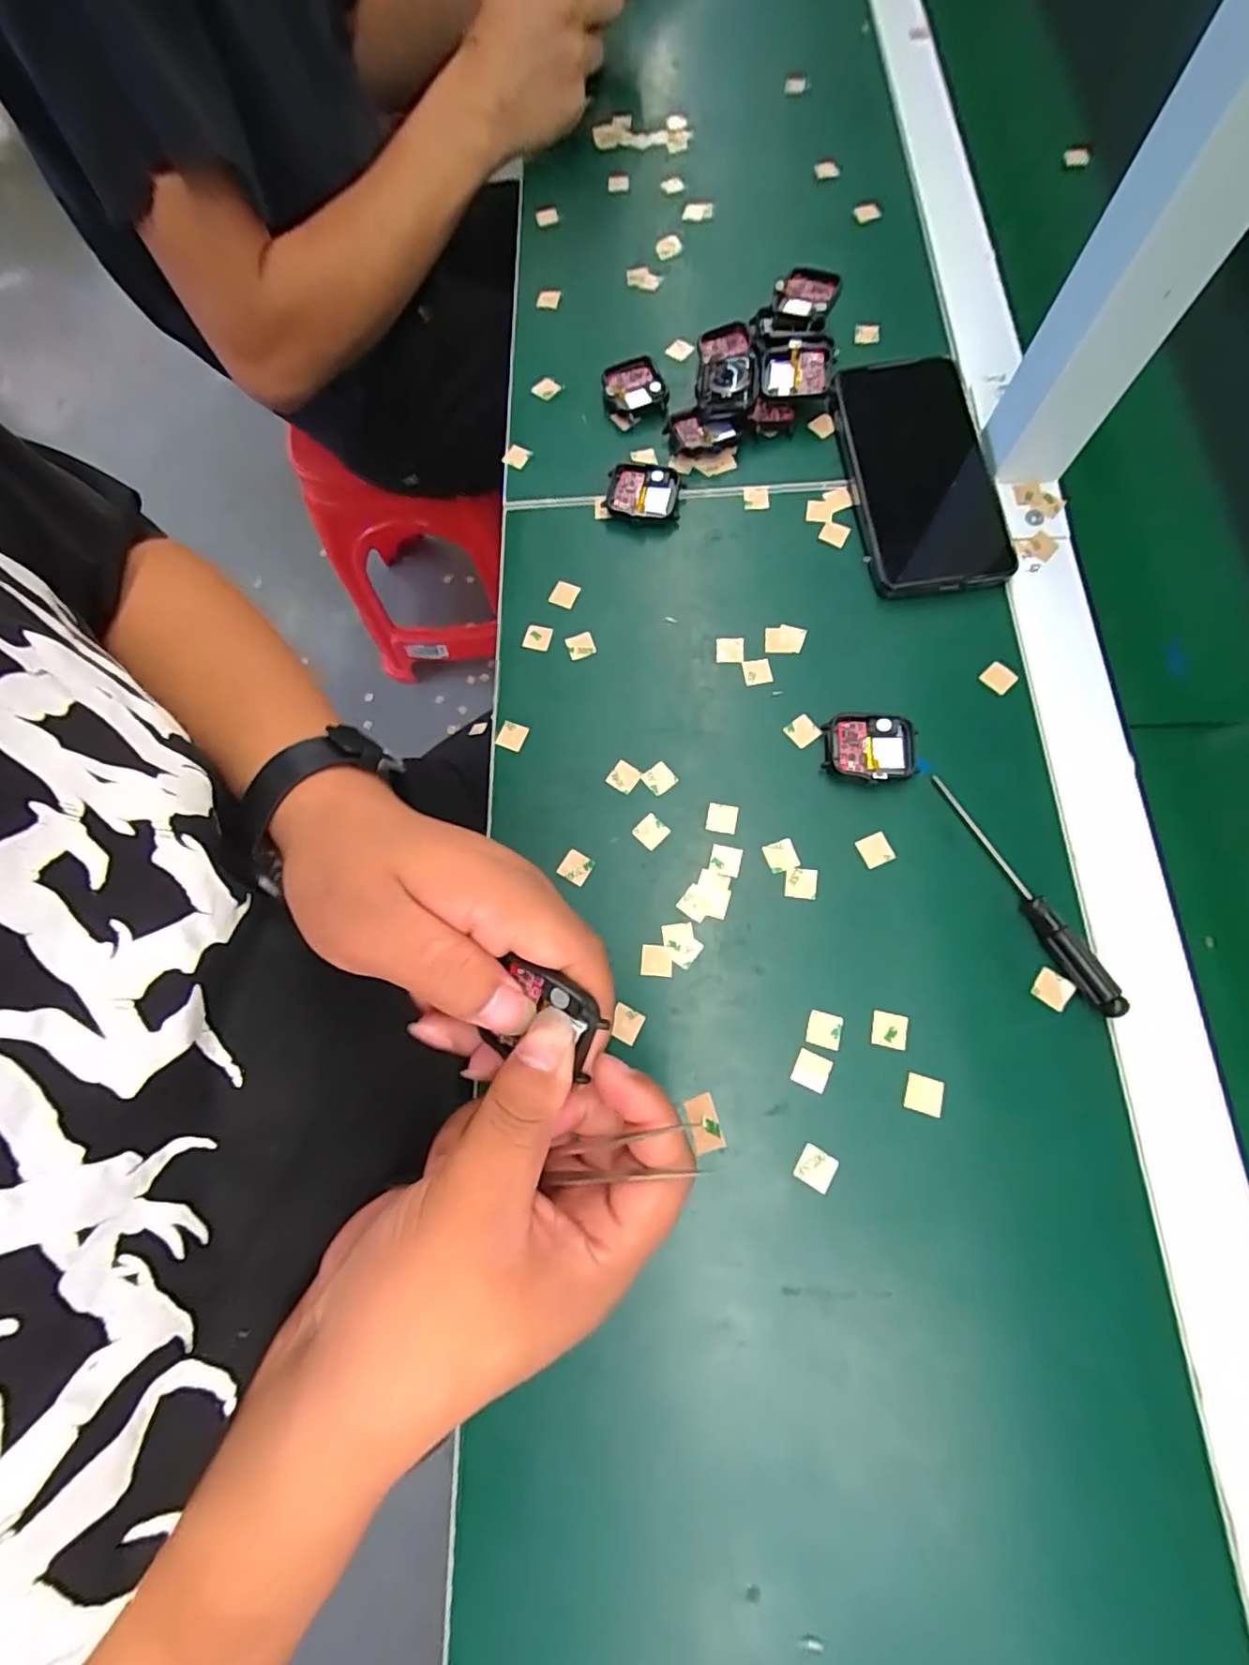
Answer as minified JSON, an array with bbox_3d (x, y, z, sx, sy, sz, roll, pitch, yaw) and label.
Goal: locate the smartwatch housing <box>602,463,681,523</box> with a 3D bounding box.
[{"bbox_3d":[0.012,-0.212,0.380,0.046,0.016,0.034,10,74,5],"label":"smartwatch housing"}]

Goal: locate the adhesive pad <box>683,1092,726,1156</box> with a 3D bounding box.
[{"bbox_3d":[0.024,0.090,0.186,0.012,0.004,0.016,-37,61,30],"label":"adhesive pad"}]

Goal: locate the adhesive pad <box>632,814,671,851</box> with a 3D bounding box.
[{"bbox_3d":[0.014,-0.001,0.323,0.016,0.004,0.015,-42,76,-10],"label":"adhesive pad"}]

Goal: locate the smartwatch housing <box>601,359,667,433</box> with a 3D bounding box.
[{"bbox_3d":[0.006,-0.294,0.403,0.037,0.013,0.047,-12,73,-1],"label":"smartwatch housing"}]

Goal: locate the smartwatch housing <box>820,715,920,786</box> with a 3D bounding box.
[{"bbox_3d":[0.129,-0.044,0.320,0.044,0.015,0.036,6,74,4],"label":"smartwatch housing"}]

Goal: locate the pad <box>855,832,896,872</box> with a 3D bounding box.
[{"bbox_3d":[0.129,0.009,0.310,0.015,0.004,0.016,-24,74,-5],"label":"pad"}]

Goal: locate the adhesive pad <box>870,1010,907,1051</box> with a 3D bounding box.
[{"bbox_3d":[0.126,0.094,0.285,0.016,0.004,0.016,10,74,5],"label":"adhesive pad"}]

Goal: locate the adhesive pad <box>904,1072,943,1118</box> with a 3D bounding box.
[{"bbox_3d":[0.138,0.120,0.276,0.015,0.004,0.016,16,75,7],"label":"adhesive pad"}]

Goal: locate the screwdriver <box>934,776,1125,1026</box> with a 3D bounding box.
[{"bbox_3d":[0.193,0.028,0.294,0.012,0.014,0.130,-28,74,-6],"label":"screwdriver"}]

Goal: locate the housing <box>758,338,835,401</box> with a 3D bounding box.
[{"bbox_3d":[0.109,-0.293,0.383,0.044,0.013,0.039,10,95,4],"label":"housing"}]

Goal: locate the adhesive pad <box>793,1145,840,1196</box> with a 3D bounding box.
[{"bbox_3d":[0.086,0.151,0.271,0.016,0.004,0.016,27,76,10],"label":"adhesive pad"}]

